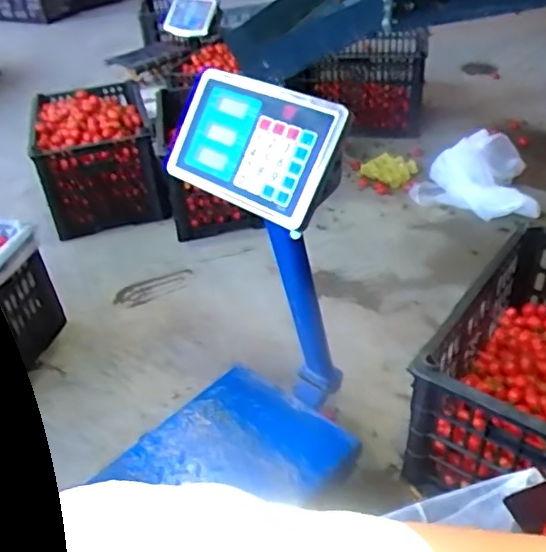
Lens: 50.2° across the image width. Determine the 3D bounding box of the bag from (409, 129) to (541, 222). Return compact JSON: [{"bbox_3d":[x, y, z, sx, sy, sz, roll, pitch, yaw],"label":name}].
[{"bbox_3d":[0.593,-0.294,1.730,0.338,0.147,0.261,5,38,12],"label":"bag"}]

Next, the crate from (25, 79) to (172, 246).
[{"bbox_3d":[-0.546,-0.391,1.852,0.342,0.285,0.500,-12,38,-10],"label":"crate"}]

